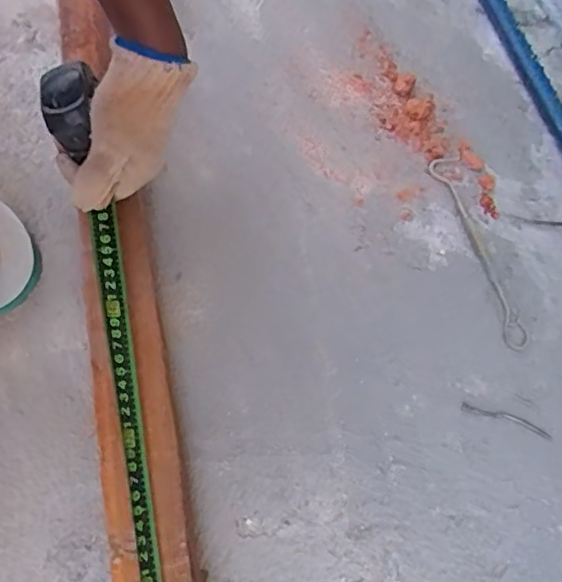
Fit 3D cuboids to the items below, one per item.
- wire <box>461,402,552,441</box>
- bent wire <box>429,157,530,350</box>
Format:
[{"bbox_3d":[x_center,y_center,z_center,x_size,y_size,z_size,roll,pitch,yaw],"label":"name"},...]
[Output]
[{"bbox_3d":[0.185,0.104,0.490,0.073,0.004,0.009,19,67,6],"label":"wire"},{"bbox_3d":[0.181,-0.040,0.550,0.029,0.007,0.198,-12,68,-7],"label":"bent wire"}]

